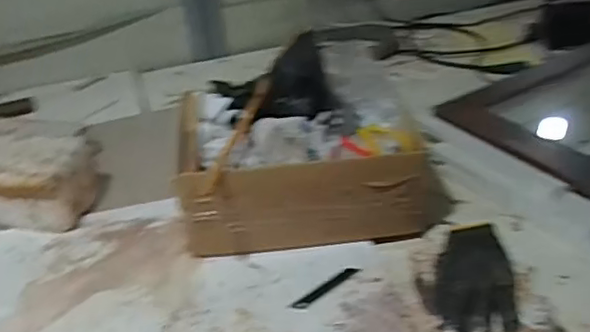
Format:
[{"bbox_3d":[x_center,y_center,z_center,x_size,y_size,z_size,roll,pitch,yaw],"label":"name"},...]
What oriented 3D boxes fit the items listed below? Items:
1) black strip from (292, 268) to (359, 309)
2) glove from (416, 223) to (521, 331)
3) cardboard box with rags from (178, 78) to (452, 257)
[{"bbox_3d":[0.036,0.145,0.749,0.094,0.004,0.015,-27,38,-30],"label":"black strip"},{"bbox_3d":[0.204,0.130,0.743,0.109,0.032,0.176,3,33,14],"label":"glove"},{"bbox_3d":[0.022,-0.001,0.856,0.343,0.130,0.198,-7,32,-2],"label":"cardboard box with rags"}]

